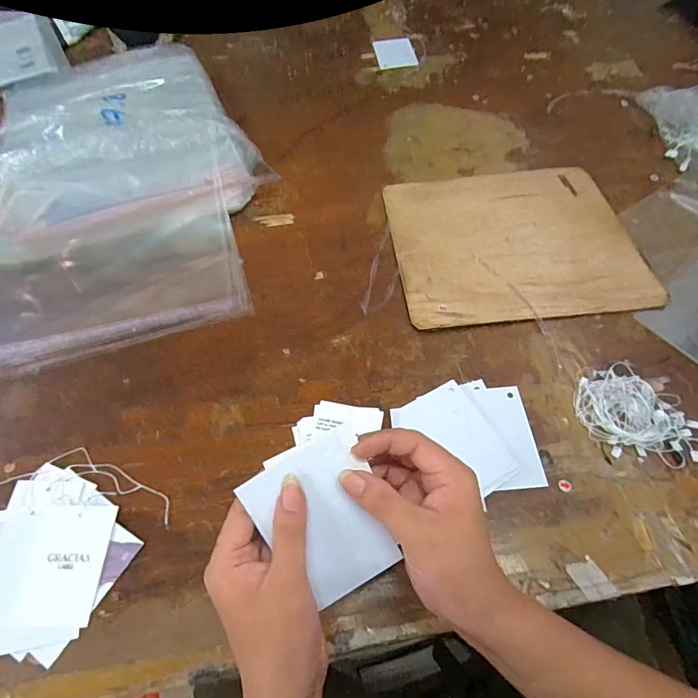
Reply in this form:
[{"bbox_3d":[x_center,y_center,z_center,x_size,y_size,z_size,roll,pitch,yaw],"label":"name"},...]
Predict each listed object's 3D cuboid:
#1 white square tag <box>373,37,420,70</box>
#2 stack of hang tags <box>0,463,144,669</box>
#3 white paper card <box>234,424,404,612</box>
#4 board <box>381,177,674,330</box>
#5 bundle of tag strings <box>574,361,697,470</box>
[{"bbox_3d":[0.086,-0.554,0.812,0.071,0.007,0.095,-8,58,-3],"label":"white square tag"},{"bbox_3d":[-0.259,0.179,0.369,0.129,0.010,0.126,23,62,16],"label":"stack of hang tags"},{"bbox_3d":[-0.012,0.109,0.285,0.077,0.006,0.102,-32,98,-8],"label":"white paper card"},{"bbox_3d":[0.202,-0.137,0.546,0.286,0.008,0.239,-5,58,-1],"label":"board"},{"bbox_3d":[0.279,0.066,0.401,0.123,0.029,0.072,23,62,16],"label":"bundle of tag strings"}]

